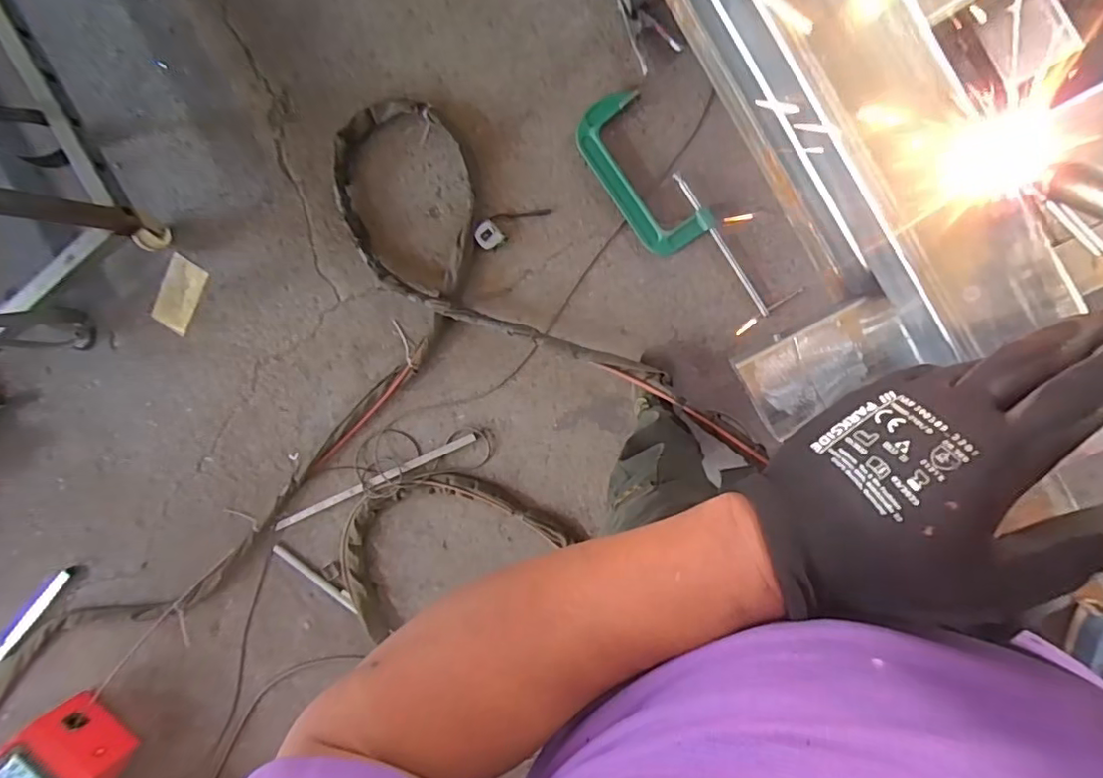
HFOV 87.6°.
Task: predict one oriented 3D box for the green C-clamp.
[{"bbox_3d":[0.260,-0.362,1.184,0.169,0.036,0.556,-42,87,14],"label":"green C-clamp"}]

